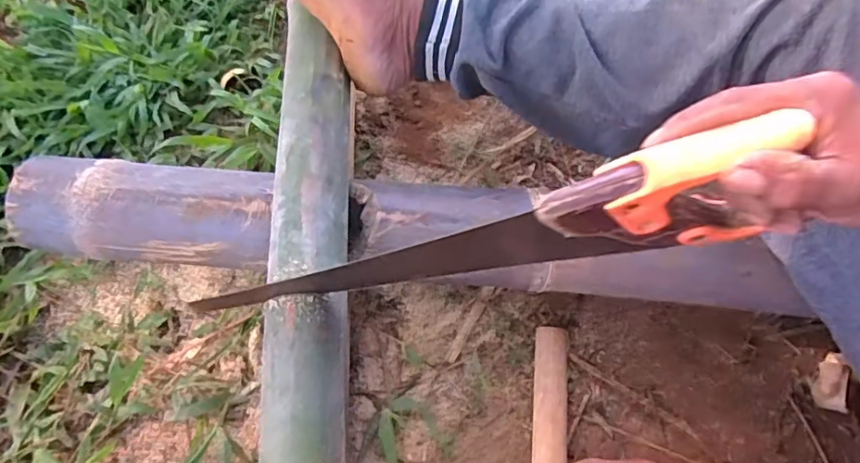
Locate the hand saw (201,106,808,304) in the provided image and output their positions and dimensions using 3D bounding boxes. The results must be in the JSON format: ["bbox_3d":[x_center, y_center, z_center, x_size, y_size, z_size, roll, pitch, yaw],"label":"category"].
[{"bbox_3d":[0.027,0.015,0.385,0.382,0.092,0.029,-14,62,21],"label":"hand saw"}]

